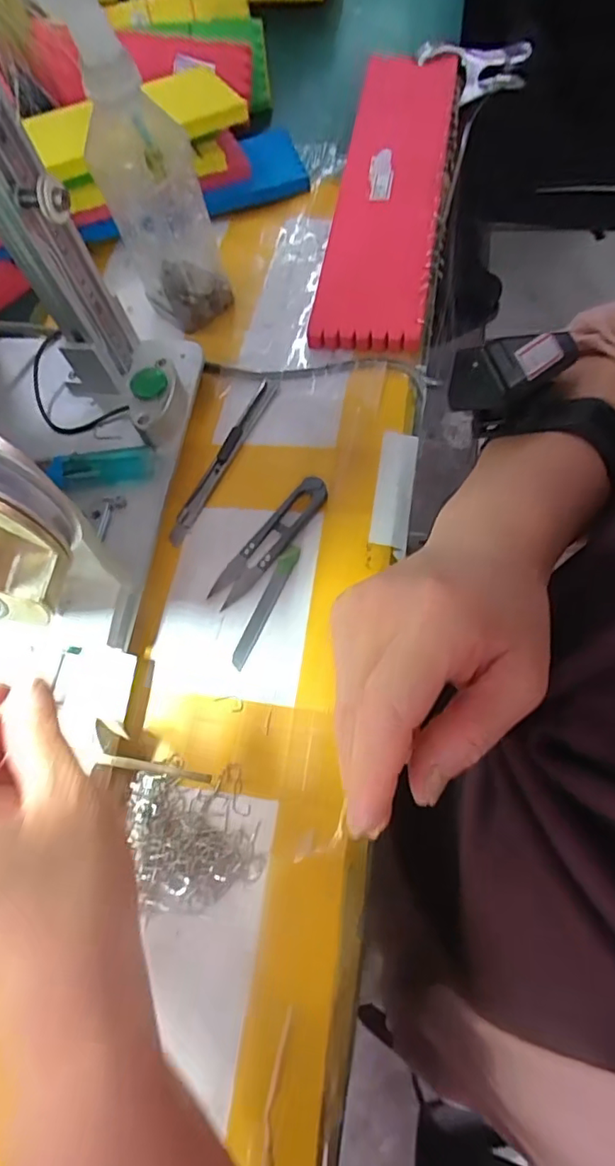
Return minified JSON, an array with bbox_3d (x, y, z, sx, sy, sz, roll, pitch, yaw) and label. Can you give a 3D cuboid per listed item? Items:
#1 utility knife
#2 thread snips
[{"bbox_3d":[-0.056,-0.086,0.384,0.012,0.009,0.138,22,72,16],"label":"utility knife"},{"bbox_3d":[-0.023,-0.027,0.351,0.022,0.010,0.099,37,76,20],"label":"thread snips"}]

